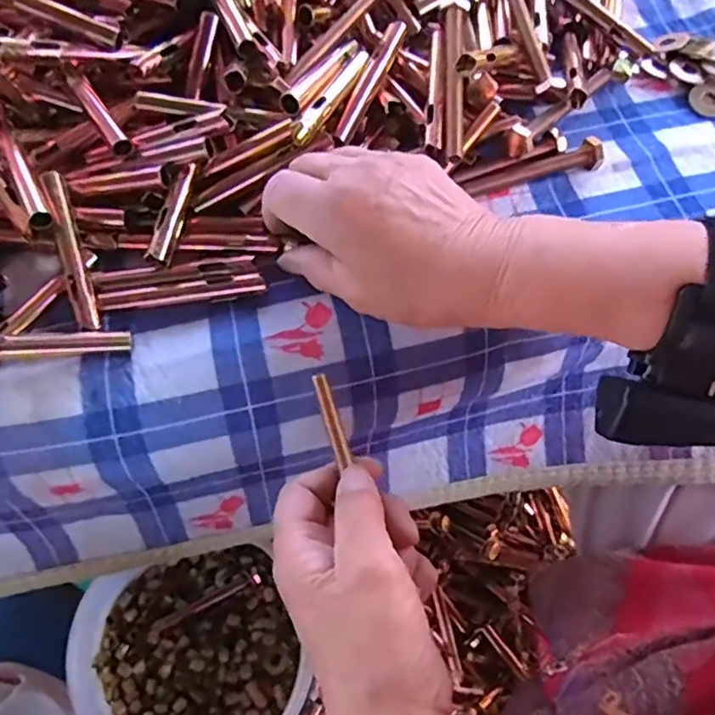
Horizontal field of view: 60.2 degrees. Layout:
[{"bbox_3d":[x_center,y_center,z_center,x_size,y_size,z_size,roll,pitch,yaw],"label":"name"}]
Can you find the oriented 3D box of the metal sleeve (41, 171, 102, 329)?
[{"bbox_3d":[-0.144,-0.053,0.310,0.011,0.011,0.082,-16,84,-10],"label":"metal sleeve"}]

